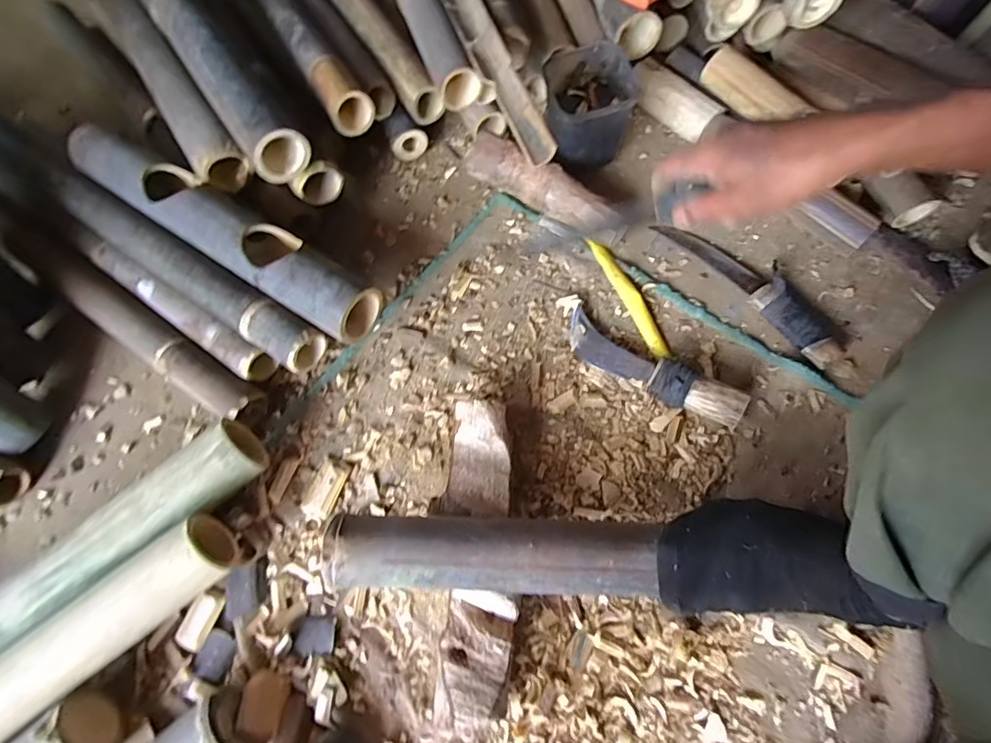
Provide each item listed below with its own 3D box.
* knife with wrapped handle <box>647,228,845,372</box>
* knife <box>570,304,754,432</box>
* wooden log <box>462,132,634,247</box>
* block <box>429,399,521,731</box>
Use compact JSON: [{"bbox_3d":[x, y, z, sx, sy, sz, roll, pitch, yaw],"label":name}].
[{"bbox_3d":[0.338,-0.121,0.659,0.065,0.027,0.285,-40,73,-12],"label":"knife with wrapped handle"},{"bbox_3d":[0.194,-0.005,0.626,0.237,0.033,0.059,29,73,25],"label":"knife"},{"bbox_3d":[0.072,-0.263,0.710,0.251,0.063,0.059,31,74,13],"label":"wooden log"},{"bbox_3d":[-0.023,0.200,0.543,0.093,0.067,0.328,-4,70,1],"label":"block"}]

